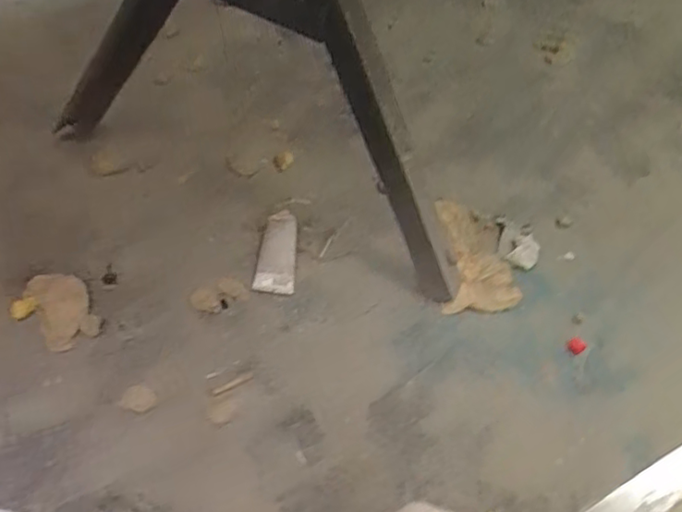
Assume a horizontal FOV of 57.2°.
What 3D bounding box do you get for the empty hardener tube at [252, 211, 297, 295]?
[{"bbox_3d":[-0.084,-0.006,0.841,0.052,0.032,0.118,6,50,-1],"label":"empty hardener tube"}]

